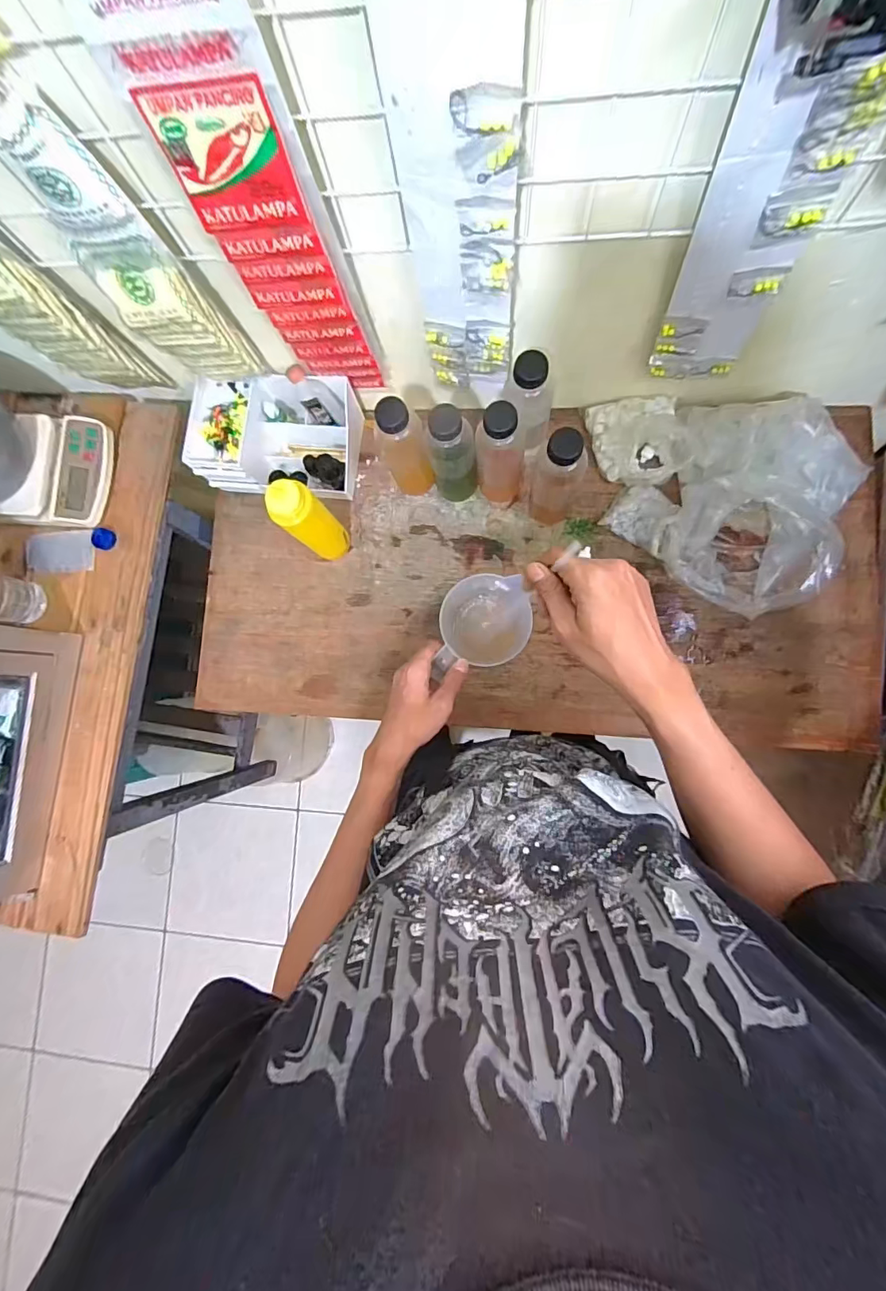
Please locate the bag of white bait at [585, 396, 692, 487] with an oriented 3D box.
[{"bbox_3d":[0.278,-0.297,0.692,0.123,0.054,0.123,-2,84,6],"label":"bag of white bait"}]

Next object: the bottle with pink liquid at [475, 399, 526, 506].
[{"bbox_3d":[0.077,-0.250,0.653,0.060,0.187,0.051,7,85,7],"label":"bottle with pink liquid"}]

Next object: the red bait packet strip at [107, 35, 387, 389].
[{"bbox_3d":[-0.157,-0.380,0.498,0.096,0.360,0.030,-7,83,6],"label":"red bait packet strip"}]

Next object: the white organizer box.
[{"bbox_3d":[-0.245,-0.316,0.735,0.228,0.109,0.151,2,84,7],"label":"white organizer box"}]

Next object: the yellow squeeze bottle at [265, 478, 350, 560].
[{"bbox_3d":[-0.185,-0.171,0.673,0.057,0.182,0.055,-1,84,6],"label":"yellow squeeze bottle"}]

